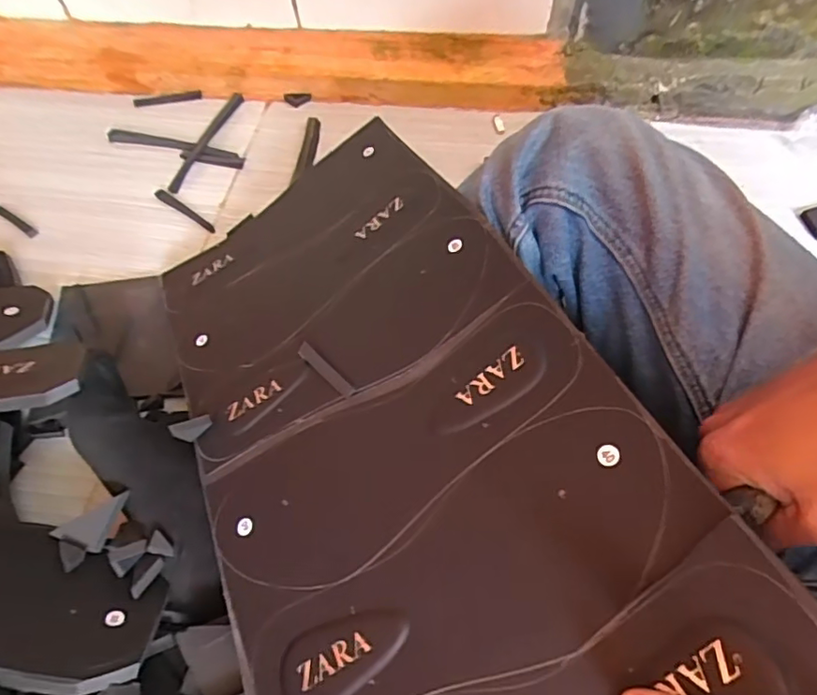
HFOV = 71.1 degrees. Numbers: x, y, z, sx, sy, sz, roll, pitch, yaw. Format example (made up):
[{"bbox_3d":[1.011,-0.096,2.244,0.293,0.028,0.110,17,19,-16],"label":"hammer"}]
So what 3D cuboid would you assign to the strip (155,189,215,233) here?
[{"bbox_3d":[-0.246,-0.151,0.631,0.098,0.004,0.011,33,66,20],"label":"strip"}]

